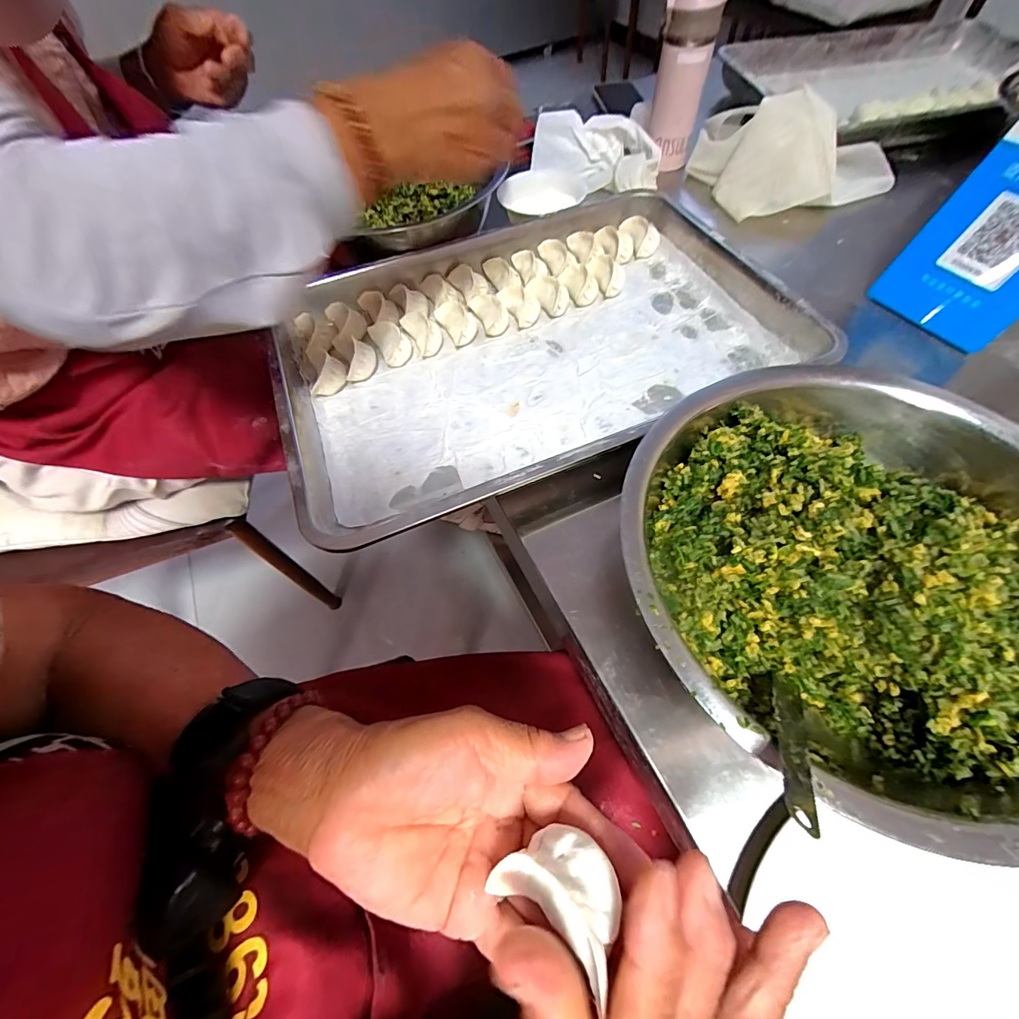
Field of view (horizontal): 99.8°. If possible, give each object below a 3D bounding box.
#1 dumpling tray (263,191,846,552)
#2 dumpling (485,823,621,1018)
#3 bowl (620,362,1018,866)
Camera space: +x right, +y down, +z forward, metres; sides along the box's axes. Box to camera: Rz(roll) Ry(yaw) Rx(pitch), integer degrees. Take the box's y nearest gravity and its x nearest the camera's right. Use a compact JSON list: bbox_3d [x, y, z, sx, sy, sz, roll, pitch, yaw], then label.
[{"bbox_3d":[0.018,-0.176,0.438,0.478,0.054,0.340,-22,62,-8],"label":"dumpling tray"},{"bbox_3d":[0.022,0.149,0.170,0.047,0.028,0.035,19,86,36],"label":"dumpling"},{"bbox_3d":[0.221,0.036,0.276,0.298,0.100,0.284,18,64,13],"label":"bowl"}]

